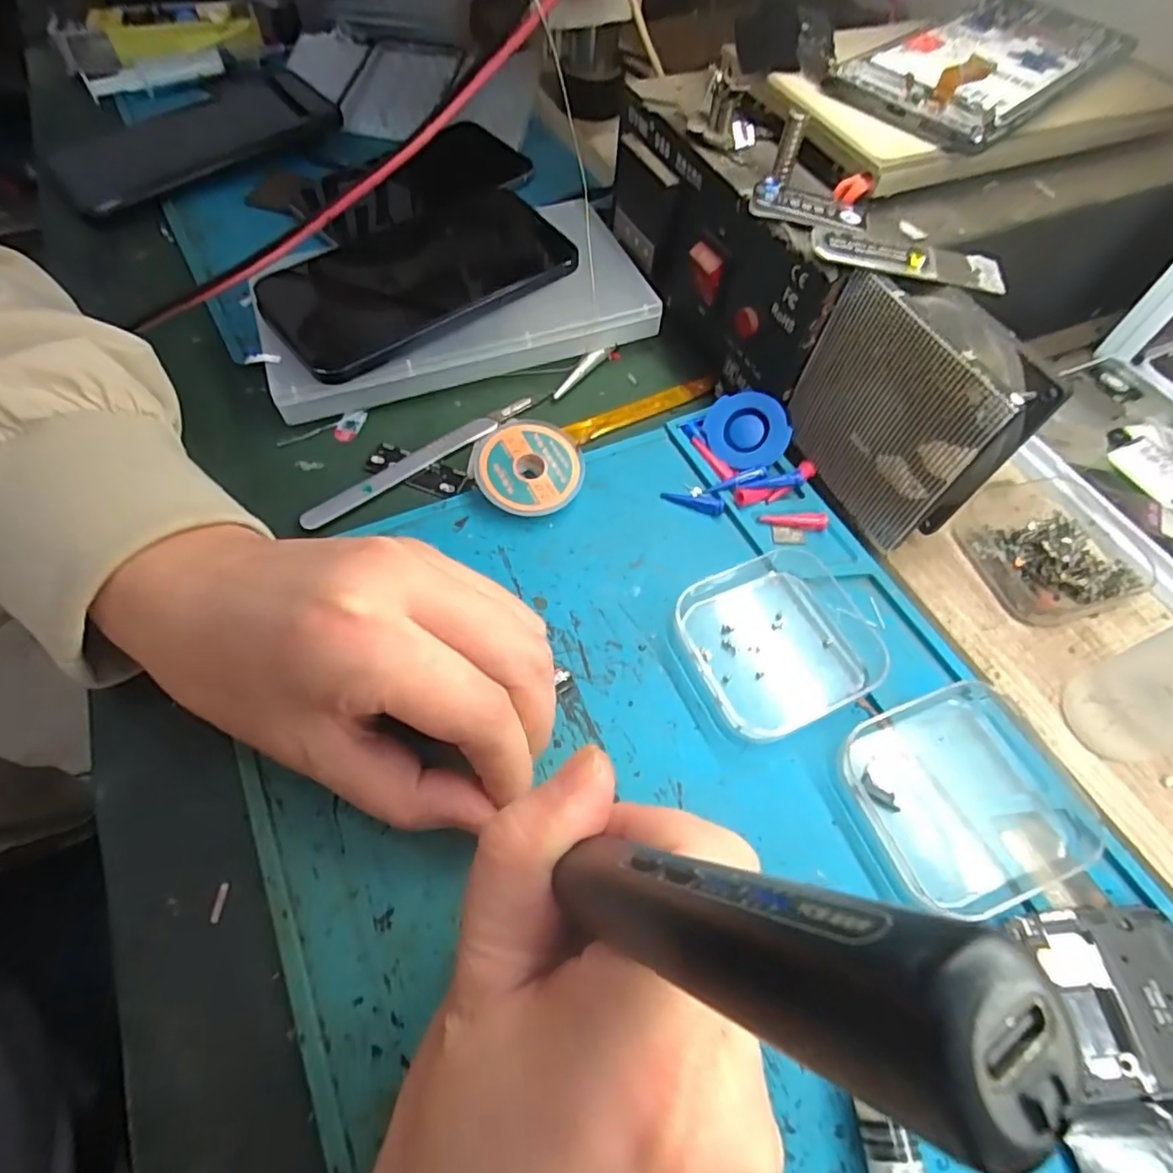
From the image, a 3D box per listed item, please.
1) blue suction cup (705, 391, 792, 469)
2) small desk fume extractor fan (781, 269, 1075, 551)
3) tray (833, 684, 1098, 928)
[{"bbox_3d":[0.072,-0.070,0.277,0.035,0.006,0.034,0,90,24],"label":"blue suction cup"},{"bbox_3d":[0.120,-0.065,0.242,0.026,0.085,0.078,-24,63,-17],"label":"small desk fume extractor fan"},{"bbox_3d":[0.129,0.068,0.205,0.074,0.017,0.063,-16,61,-13],"label":"tray"}]

